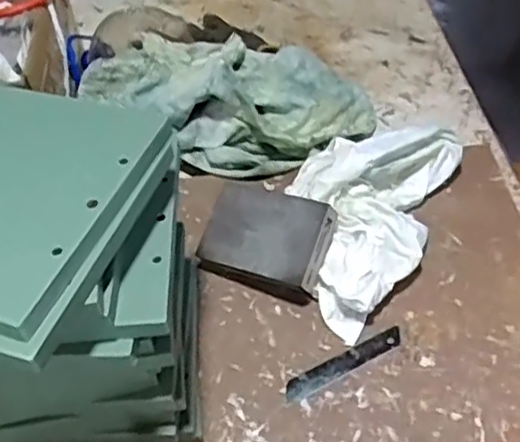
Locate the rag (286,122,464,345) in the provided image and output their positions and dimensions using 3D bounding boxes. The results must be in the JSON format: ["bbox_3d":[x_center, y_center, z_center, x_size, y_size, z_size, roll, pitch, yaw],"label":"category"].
[{"bbox_3d":[0.082,-0.010,0.566,0.124,0.052,0.207,17,52,20],"label":"rag"}]

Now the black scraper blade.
[{"bbox_3d":[0.062,0.105,0.495,0.096,0.004,0.017,-23,49,-14],"label":"black scraper blade"}]

